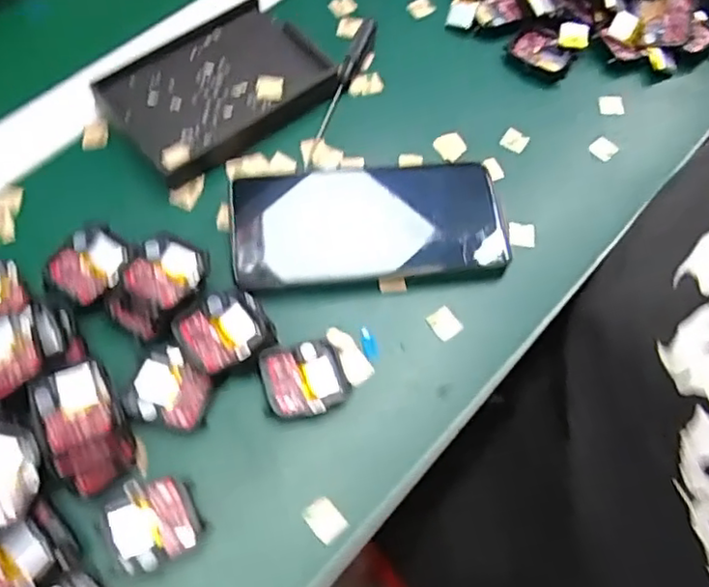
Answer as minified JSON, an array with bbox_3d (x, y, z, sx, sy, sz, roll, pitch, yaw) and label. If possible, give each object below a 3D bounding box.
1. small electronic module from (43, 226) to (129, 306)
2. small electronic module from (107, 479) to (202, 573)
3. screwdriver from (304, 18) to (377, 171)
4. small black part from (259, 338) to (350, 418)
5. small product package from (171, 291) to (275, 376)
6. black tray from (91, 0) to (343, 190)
[{"bbox_3d":[-0.150,-0.014,0.363,0.039,0.017,0.044,30,65,13],"label":"small electronic module"},{"bbox_3d":[-0.097,0.109,0.310,0.040,0.015,0.037,-22,65,-13],"label":"small electronic module"},{"bbox_3d":[-0.012,-0.138,0.435,0.011,0.016,0.124,20,63,8],"label":"screwdriver"},{"bbox_3d":[-0.027,0.046,0.347,0.044,0.009,0.040,-11,63,-8],"label":"small black part"},{"bbox_3d":[-0.070,0.021,0.348,0.047,0.016,0.040,-27,66,-15],"label":"small product package"},{"bbox_3d":[-0.088,-0.135,0.427,0.134,0.023,0.099,-35,69,-19],"label":"black tray"}]

